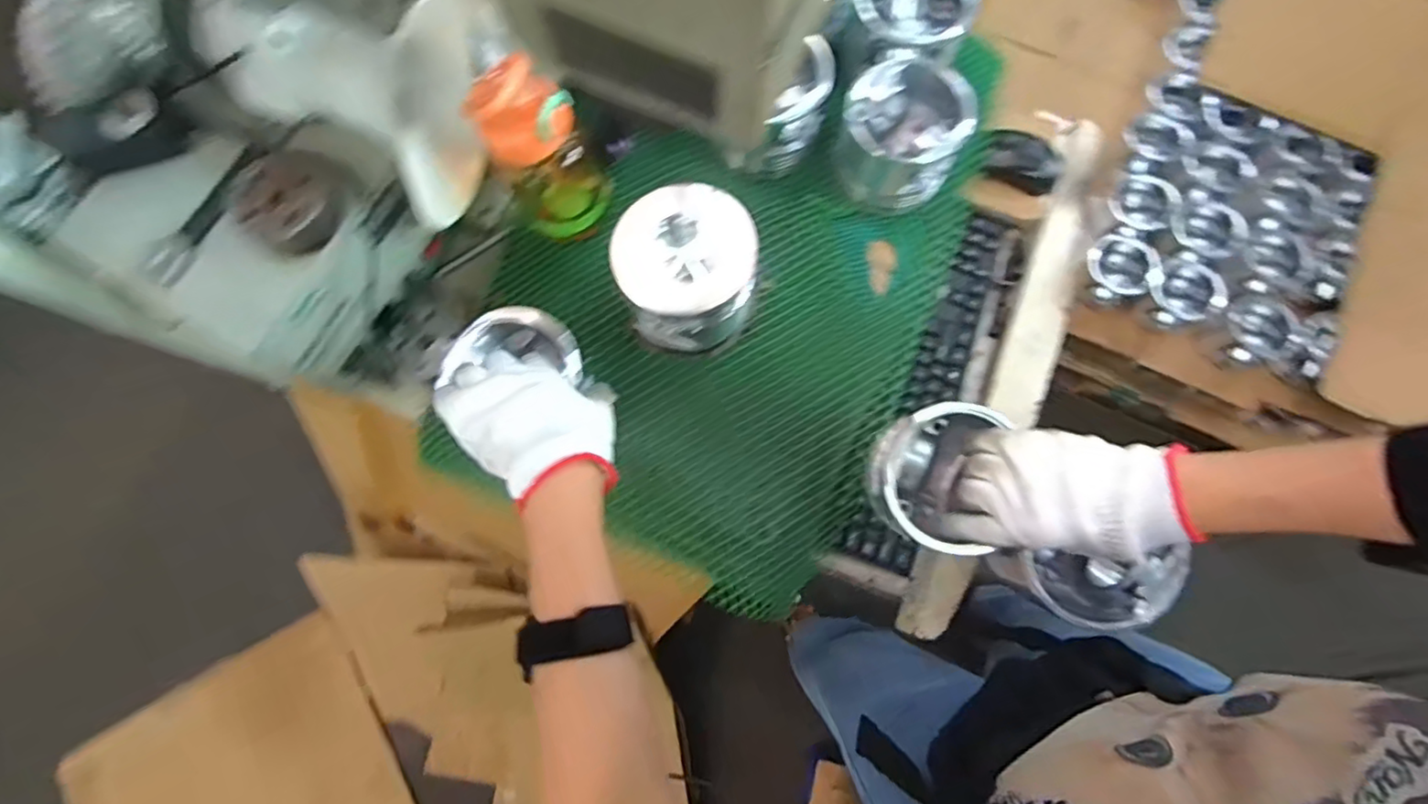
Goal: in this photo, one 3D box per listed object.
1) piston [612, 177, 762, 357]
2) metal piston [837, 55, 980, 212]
[{"bbox_3d":[-0.023,-0.114,0.571,0.120,0.126,0.110,0,77,0],"label":"piston"},{"bbox_3d":[0.184,-0.262,0.621,0.115,0.100,0.110,0,77,0],"label":"metal piston"}]

